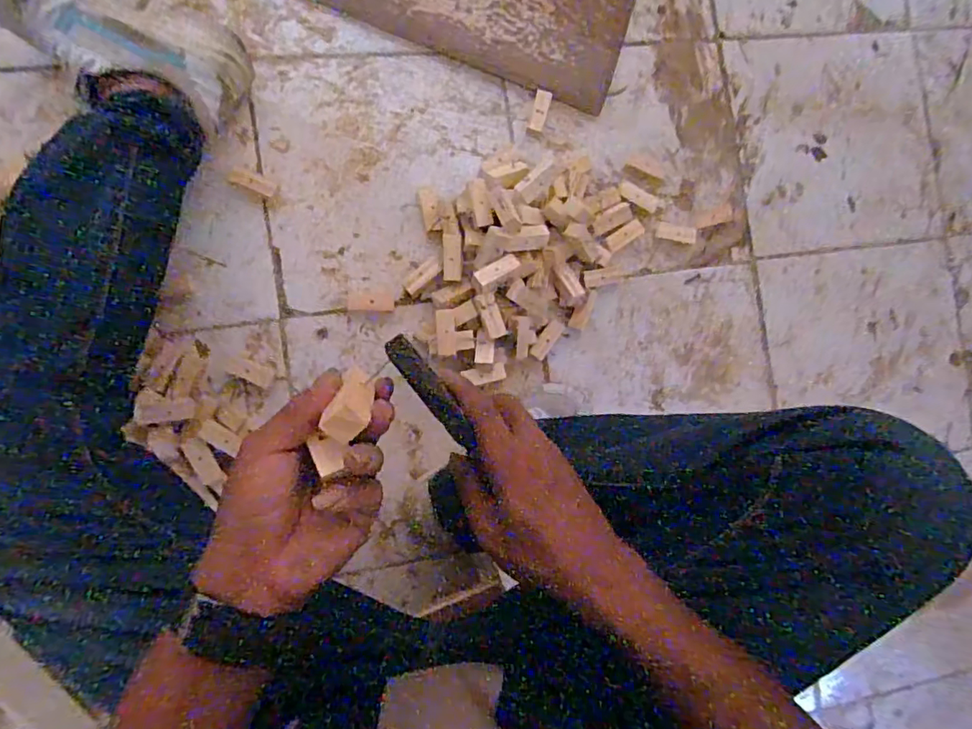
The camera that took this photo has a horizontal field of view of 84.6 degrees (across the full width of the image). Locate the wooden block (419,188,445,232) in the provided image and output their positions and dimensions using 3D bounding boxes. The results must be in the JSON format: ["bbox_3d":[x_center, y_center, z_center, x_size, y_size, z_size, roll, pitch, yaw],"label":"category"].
[{"bbox_3d":[-0.064,-0.182,0.628,0.020,0.015,0.052,-13,93,-9],"label":"wooden block"}]

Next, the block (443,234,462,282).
[{"bbox_3d":[-0.039,-0.123,0.618,0.021,0.012,0.054,-1,91,-9],"label":"block"}]

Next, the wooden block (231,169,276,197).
[{"bbox_3d":[-0.261,-0.206,0.603,0.046,0.004,0.020,19,88,-9],"label":"wooden block"}]

